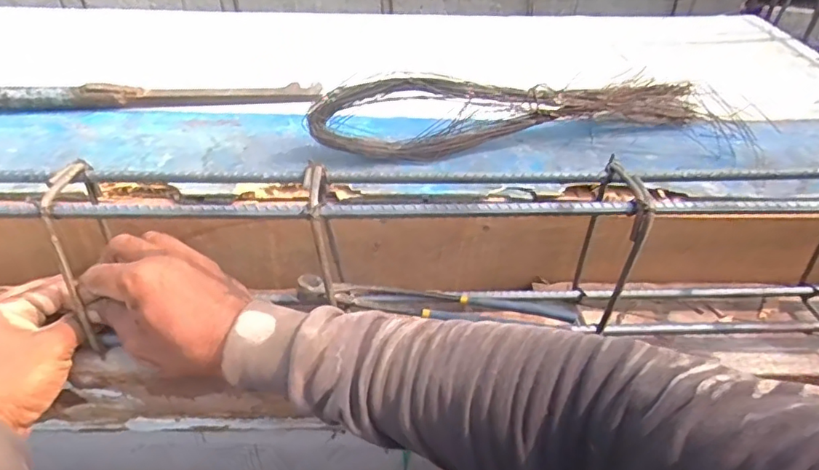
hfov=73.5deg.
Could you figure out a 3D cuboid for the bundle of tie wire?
[{"bbox_3d":[0.104,-0.135,0.561,0.404,0.076,0.099,-3,39,-6],"label":"bundle of tie wire"}]

